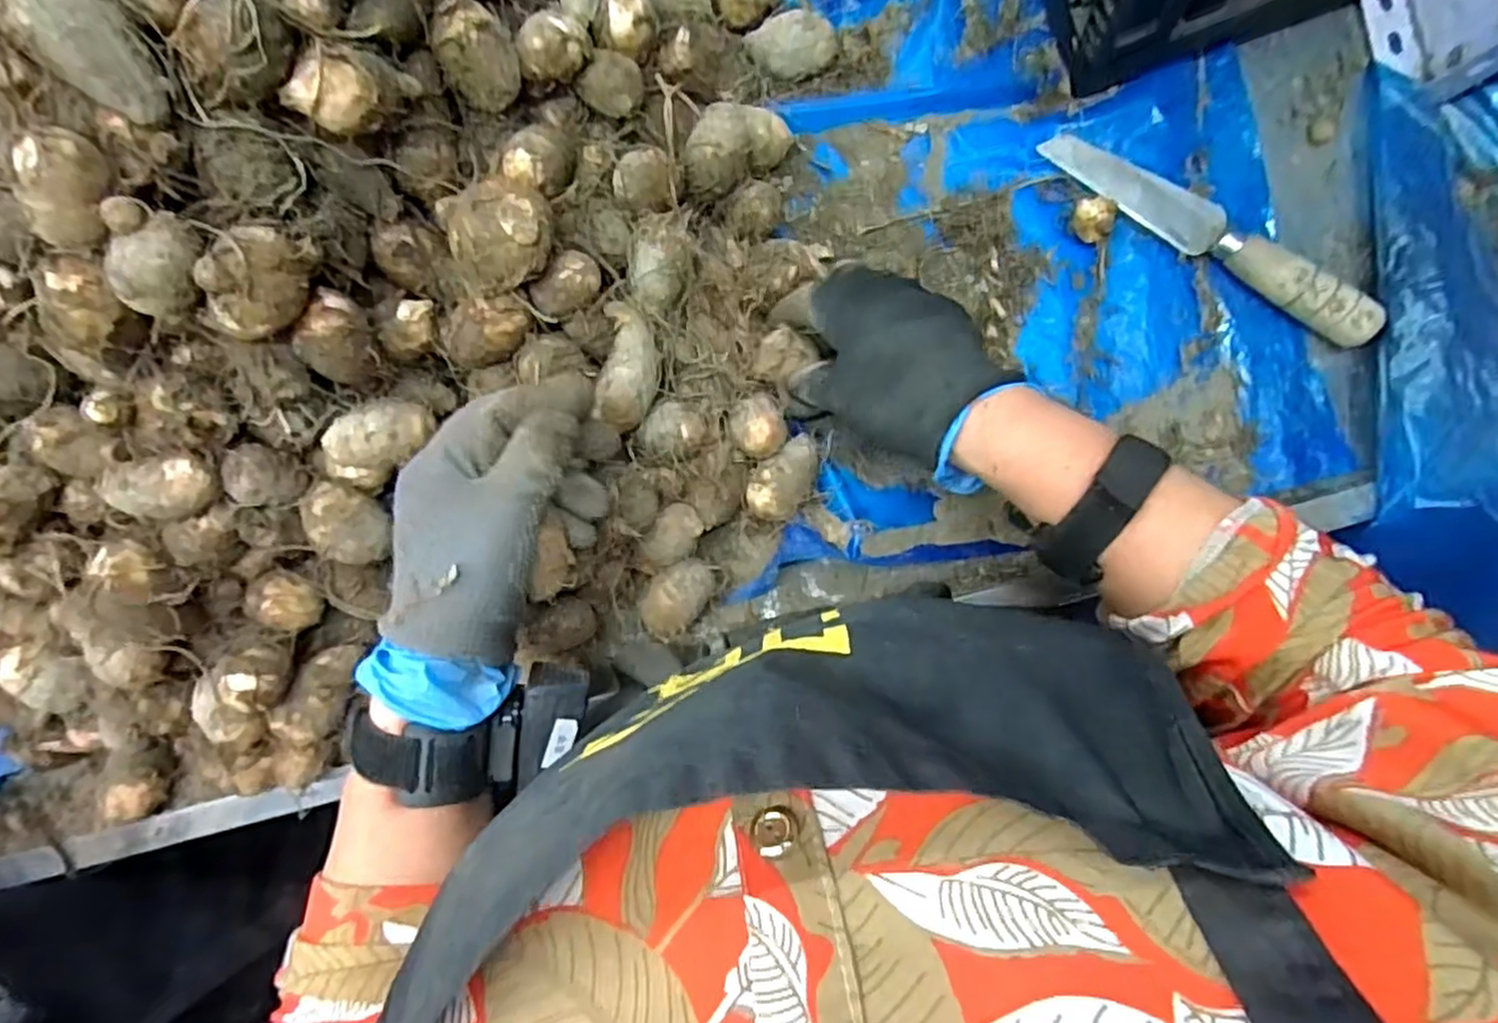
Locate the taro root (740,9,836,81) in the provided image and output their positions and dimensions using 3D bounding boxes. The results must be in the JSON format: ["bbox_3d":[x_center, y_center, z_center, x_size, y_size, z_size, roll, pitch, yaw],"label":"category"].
[{"bbox_3d":[0.024,-0.267,0.421,0.050,0.026,0.031,8,92,3],"label":"taro root"}]

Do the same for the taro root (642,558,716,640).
[{"bbox_3d":[-0.041,0.049,0.427,0.029,0.032,0.048,35,93,2],"label":"taro root"}]

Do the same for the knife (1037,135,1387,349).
[{"bbox_3d":[0.261,-0.159,0.412,0.201,0.023,0.027,36,93,2],"label":"knife"}]

